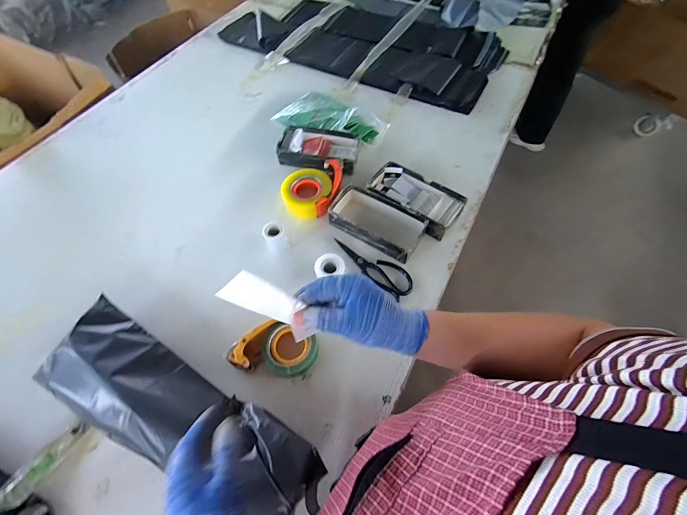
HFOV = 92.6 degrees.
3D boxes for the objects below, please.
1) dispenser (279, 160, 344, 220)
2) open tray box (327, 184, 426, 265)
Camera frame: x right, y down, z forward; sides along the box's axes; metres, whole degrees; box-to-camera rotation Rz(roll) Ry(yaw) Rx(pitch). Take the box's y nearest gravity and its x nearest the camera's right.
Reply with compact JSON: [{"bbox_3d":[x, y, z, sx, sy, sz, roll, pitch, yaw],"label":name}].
[{"bbox_3d":[-0.078,-0.172,0.836,0.158,0.053,0.134,-7,59,-3],"label":"dispenser"},{"bbox_3d":[0.078,-0.086,0.792,0.222,0.054,0.106,29,64,17],"label":"open tray box"}]

